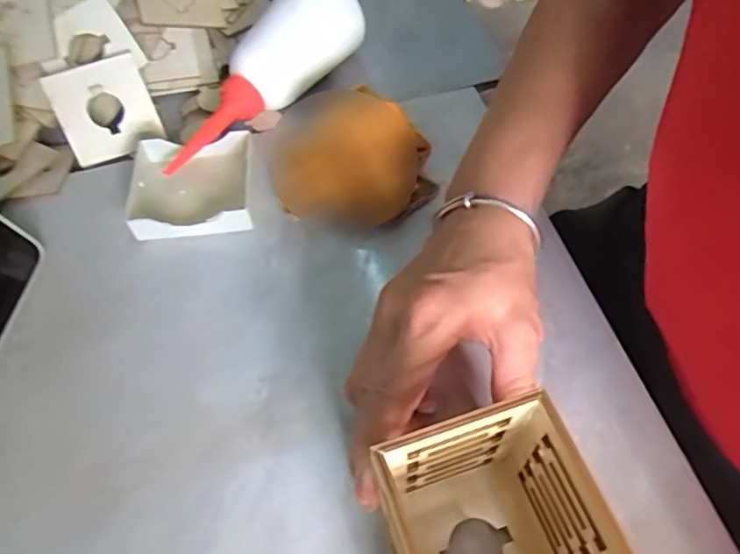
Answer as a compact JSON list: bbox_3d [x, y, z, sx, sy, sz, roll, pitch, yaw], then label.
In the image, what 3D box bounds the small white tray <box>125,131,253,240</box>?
[{"bbox_3d":[-0.116,-0.060,0.378,0.077,0.020,0.073,-6,56,-2],"label":"small white tray"}]

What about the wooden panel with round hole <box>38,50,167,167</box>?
[{"bbox_3d":[-0.187,-0.119,0.411,0.063,0.064,0.008,-23,16,-11],"label":"wooden panel with round hole"}]

